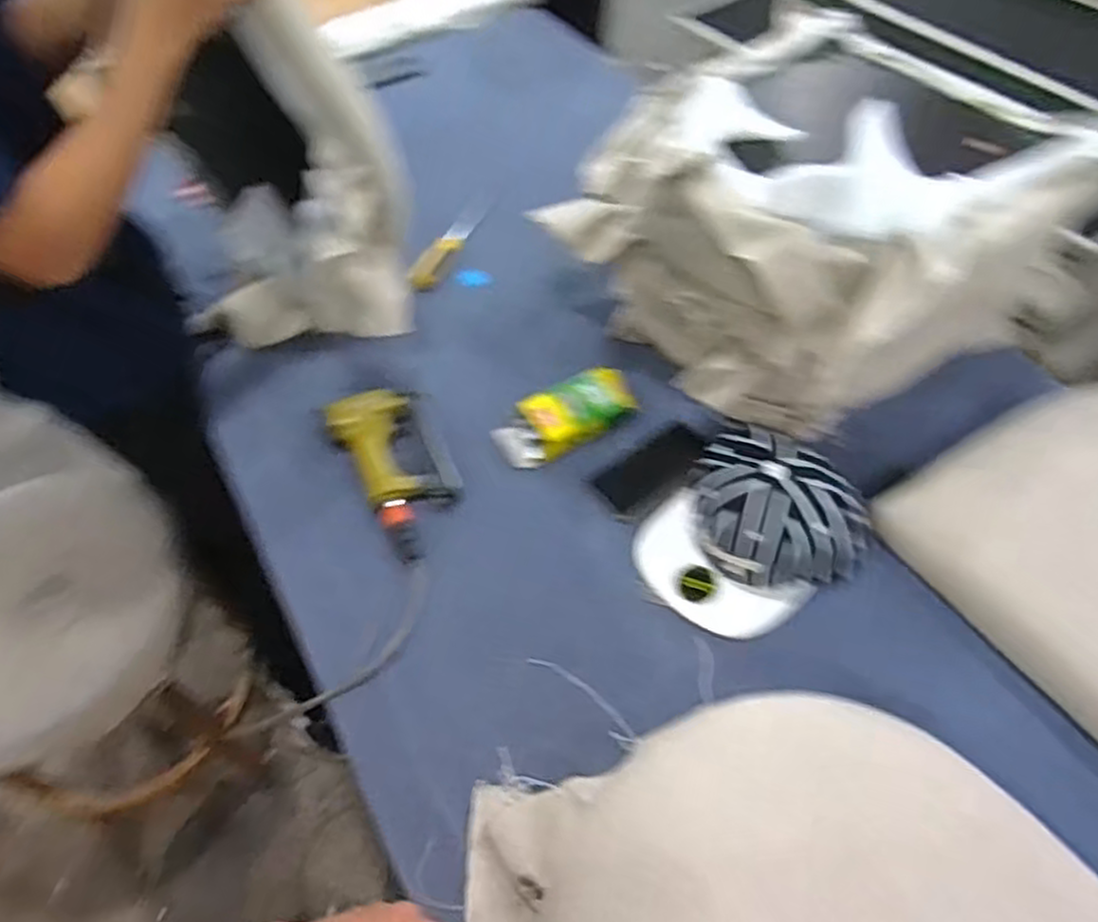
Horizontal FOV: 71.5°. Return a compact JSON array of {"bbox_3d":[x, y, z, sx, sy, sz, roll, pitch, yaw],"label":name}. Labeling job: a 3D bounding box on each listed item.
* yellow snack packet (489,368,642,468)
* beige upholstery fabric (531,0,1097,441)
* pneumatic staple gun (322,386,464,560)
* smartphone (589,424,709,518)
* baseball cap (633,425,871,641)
[{"bbox_3d":[0.024,-0.064,0.991,0.193,0.031,0.089,-28,56,-16],"label":"yellow snack packet"},{"bbox_3d":[0.330,-0.316,0.959,0.497,0.305,0.493,-28,56,-16],"label":"beige upholstery fabric"},{"bbox_3d":[-0.188,0.005,0.948,0.119,0.046,0.236,-22,55,-12],"label":"pneumatic staple gun"},{"bbox_3d":[0.131,0.009,0.947,0.147,0.010,0.074,-31,57,-18],"label":"smartphone"},{"bbox_3d":[0.212,0.062,0.839,0.213,0.113,0.204,-27,56,-16],"label":"baseball cap"}]

